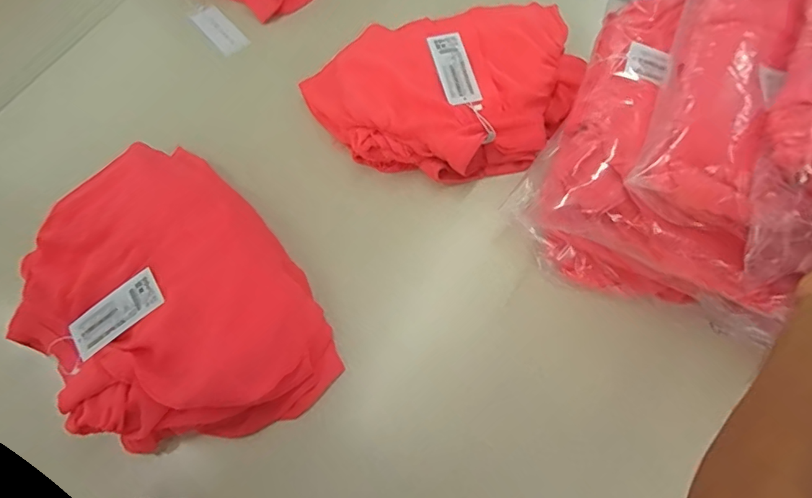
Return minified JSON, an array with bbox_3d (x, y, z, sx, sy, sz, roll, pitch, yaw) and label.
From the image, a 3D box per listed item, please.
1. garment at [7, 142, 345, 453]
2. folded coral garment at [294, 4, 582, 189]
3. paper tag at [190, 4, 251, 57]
[{"bbox_3d":[-0.290,0.068,0.594,0.386,0.106,0.276,42,75,18],"label":"garment"},{"bbox_3d":[0.057,-0.226,0.724,0.400,0.072,0.253,-14,67,-3],"label":"folded coral garment"},{"bbox_3d":[-0.328,-0.386,0.848,0.049,0.008,0.108,-42,80,-10],"label":"paper tag"}]

